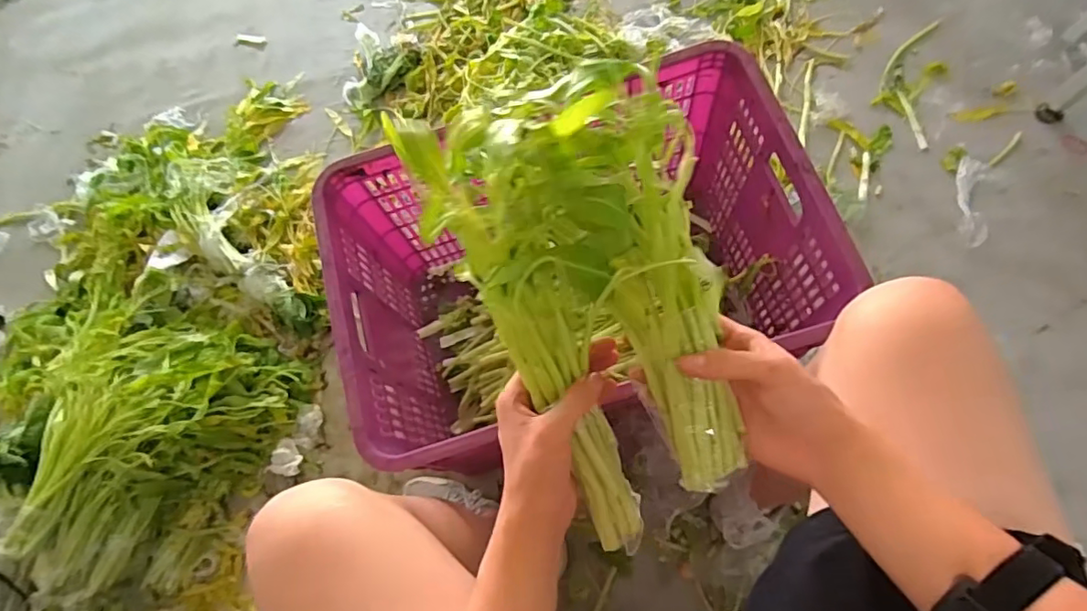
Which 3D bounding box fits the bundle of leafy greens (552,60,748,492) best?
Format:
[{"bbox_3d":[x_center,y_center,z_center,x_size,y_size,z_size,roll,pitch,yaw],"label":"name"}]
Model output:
[{"bbox_3d":[0.080,-0.027,0.417,0.088,0.057,0.323,-15,89,-3],"label":"bundle of leafy greens"}]

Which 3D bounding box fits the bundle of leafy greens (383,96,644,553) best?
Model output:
[{"bbox_3d":[0.013,0.025,0.421,0.134,0.079,0.336,-17,102,-4],"label":"bundle of leafy greens"}]

